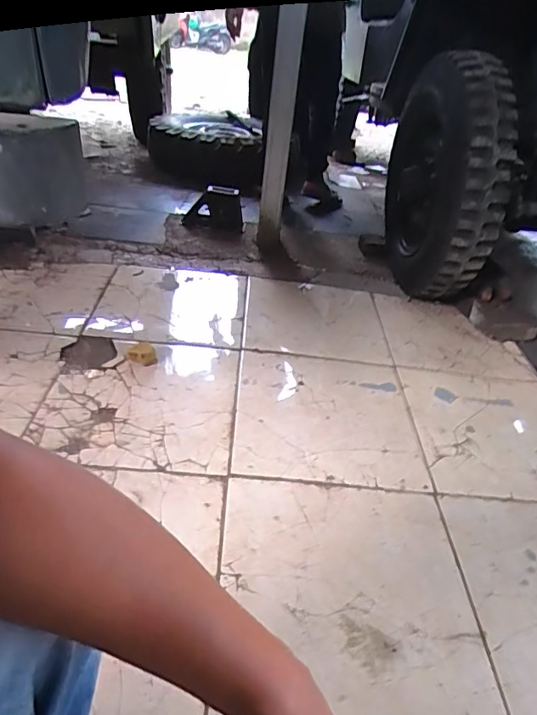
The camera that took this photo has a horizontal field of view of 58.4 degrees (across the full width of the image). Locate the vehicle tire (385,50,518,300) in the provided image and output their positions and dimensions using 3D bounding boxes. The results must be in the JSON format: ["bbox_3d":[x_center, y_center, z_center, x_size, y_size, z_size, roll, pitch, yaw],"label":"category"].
[{"bbox_3d":[0.513,-0.542,1.457,0.179,0.622,0.674,7,36,-3],"label":"vehicle tire"}]

